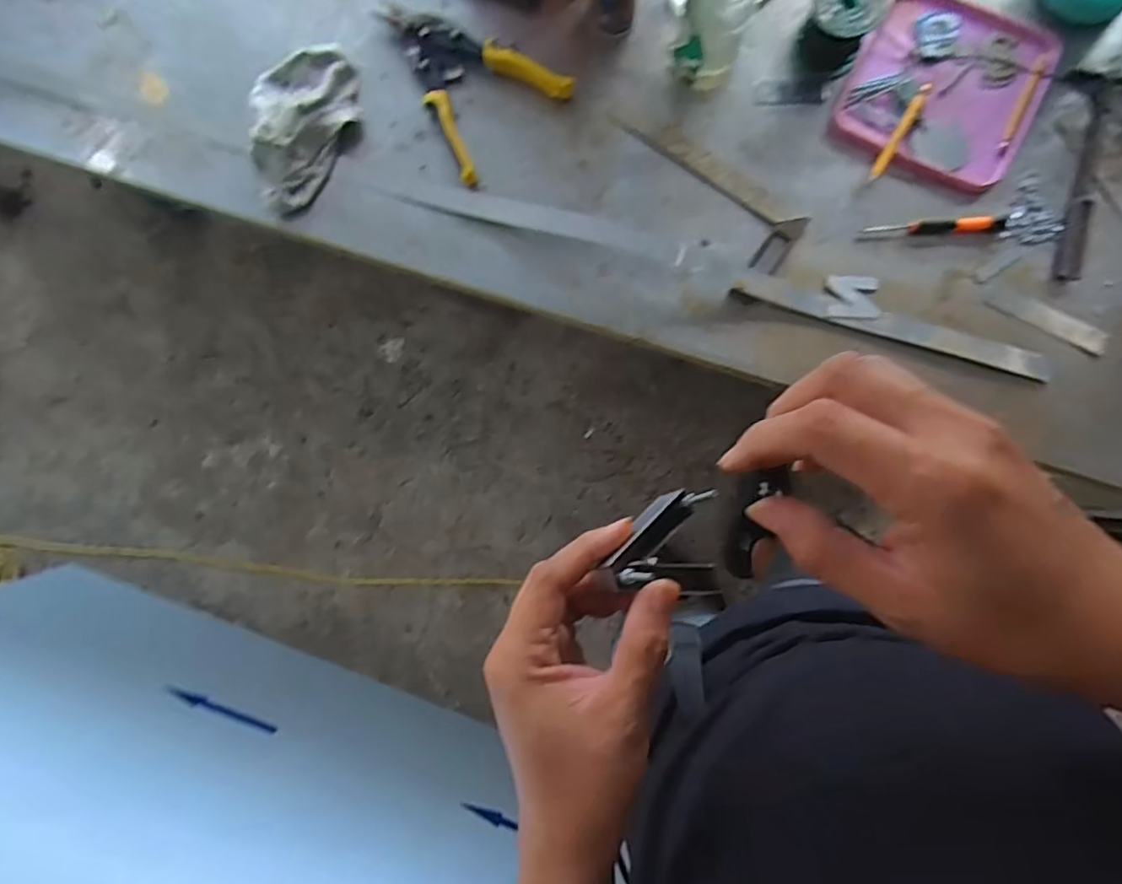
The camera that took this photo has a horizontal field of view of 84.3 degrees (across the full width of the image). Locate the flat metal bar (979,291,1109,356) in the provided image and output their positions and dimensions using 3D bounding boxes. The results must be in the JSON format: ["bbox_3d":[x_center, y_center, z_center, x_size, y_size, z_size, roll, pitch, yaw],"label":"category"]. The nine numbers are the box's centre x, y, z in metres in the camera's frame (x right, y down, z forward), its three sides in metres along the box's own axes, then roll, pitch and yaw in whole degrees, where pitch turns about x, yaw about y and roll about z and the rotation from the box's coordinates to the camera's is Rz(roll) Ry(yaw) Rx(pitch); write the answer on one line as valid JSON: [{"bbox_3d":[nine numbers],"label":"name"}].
[{"bbox_3d":[0.500,-0.128,0.639,0.123,0.007,0.023,29,89,5],"label":"flat metal bar"}]

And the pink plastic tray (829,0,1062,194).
[{"bbox_3d":[0.407,-0.377,0.651,0.187,0.015,0.195,26,89,5],"label":"pink plastic tray"}]

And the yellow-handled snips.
[{"bbox_3d":[-0.104,-0.415,0.679,0.148,0.025,0.216,-35,85,1],"label":"yellow-handled snips"}]

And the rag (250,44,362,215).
[{"bbox_3d":[-0.280,-0.345,0.674,0.107,0.042,0.177,-1,86,4],"label":"rag"}]

